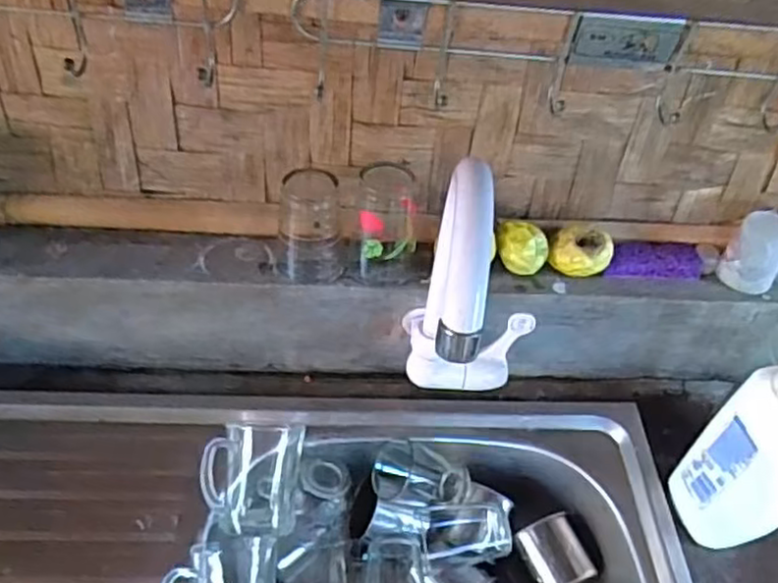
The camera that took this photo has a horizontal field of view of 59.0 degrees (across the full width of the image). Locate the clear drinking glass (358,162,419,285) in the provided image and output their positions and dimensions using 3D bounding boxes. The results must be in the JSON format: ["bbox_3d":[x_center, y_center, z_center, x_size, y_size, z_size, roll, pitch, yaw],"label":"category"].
[{"bbox_3d":[-0.004,-0.059,0.627,0.054,0.103,0.053,2,48,-5],"label":"clear drinking glass"}]

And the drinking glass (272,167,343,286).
[{"bbox_3d":[-0.072,-0.065,0.633,0.064,0.089,0.069,4,48,-3],"label":"drinking glass"}]

